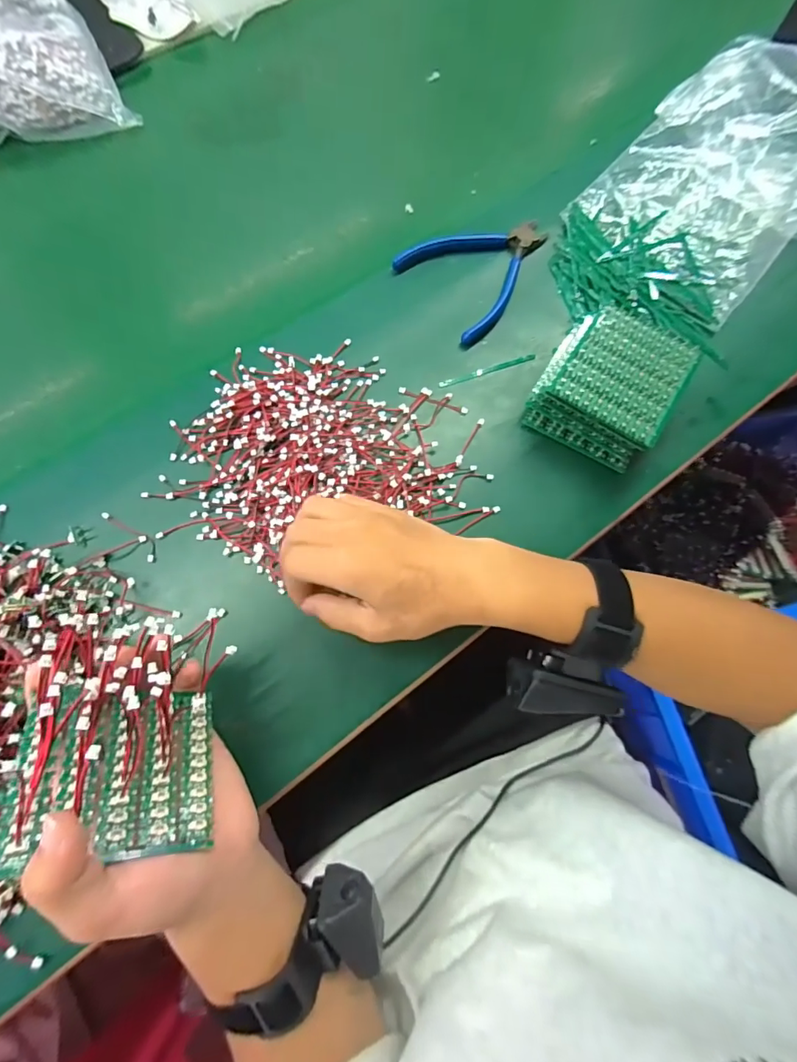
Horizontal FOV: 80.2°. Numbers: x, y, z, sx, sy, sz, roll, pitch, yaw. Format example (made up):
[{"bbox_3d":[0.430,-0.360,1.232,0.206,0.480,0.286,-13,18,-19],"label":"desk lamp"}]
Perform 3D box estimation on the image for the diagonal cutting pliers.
[{"bbox_3d":[0.068,-0.239,0.422,0.107,0.015,0.141,39,76,10],"label":"diagonal cutting pliers"}]

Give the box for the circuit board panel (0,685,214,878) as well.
[{"bbox_3d":[-0.137,0.118,0.235,0.086,0.010,0.074,12,36,-32],"label":"circuit board panel"}]

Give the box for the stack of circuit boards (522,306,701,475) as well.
[{"bbox_3d":[0.161,-0.112,0.364,0.091,0.054,0.092,30,75,8],"label":"stack of circuit boards"}]

